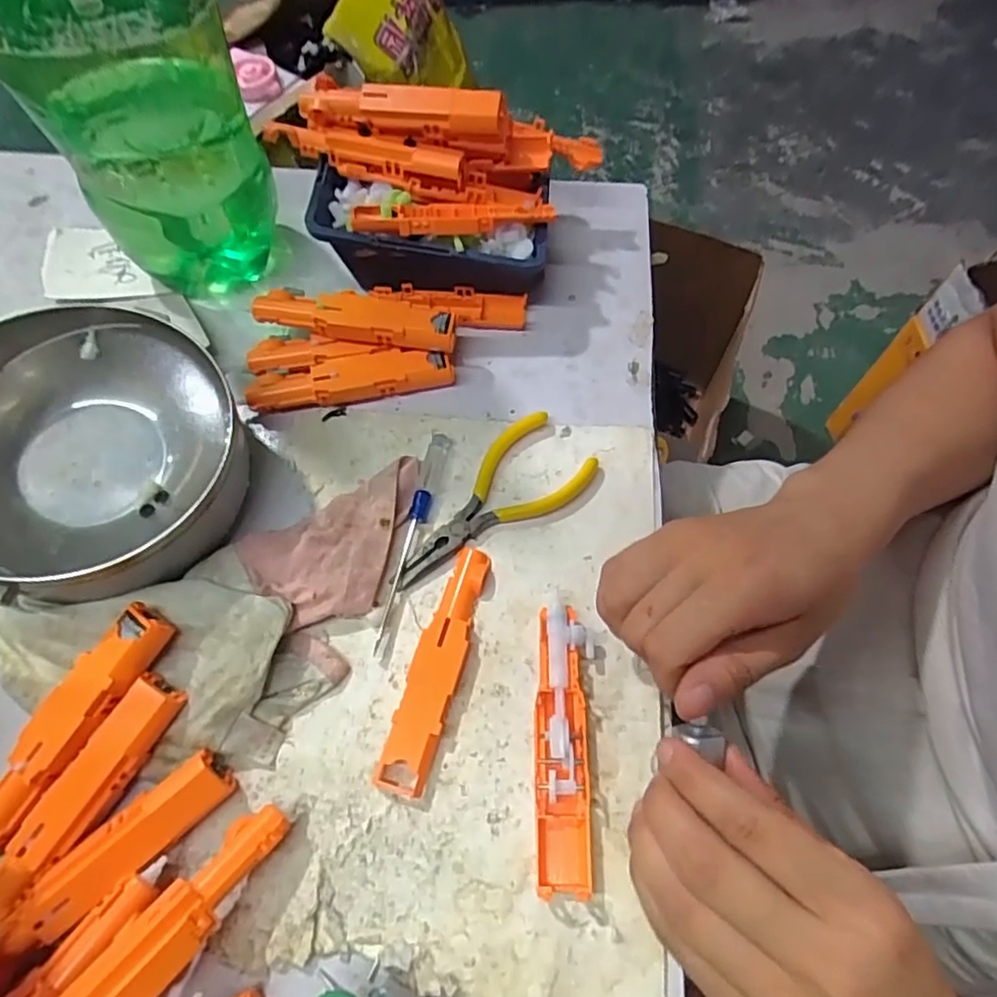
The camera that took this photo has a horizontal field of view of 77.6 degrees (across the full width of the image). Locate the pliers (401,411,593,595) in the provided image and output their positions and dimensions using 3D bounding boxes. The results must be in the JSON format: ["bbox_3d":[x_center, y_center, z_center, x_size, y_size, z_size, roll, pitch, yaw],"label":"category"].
[{"bbox_3d":[-0.007,0.002,0.342,0.123,0.008,0.053,-35,70,-13],"label":"pliers"}]

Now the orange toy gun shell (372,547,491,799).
[{"bbox_3d":[-0.029,0.080,0.303,0.023,0.010,0.120,14,67,7],"label":"orange toy gun shell"}]

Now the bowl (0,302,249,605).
[{"bbox_3d":[-0.204,-0.024,0.307,0.147,0.058,0.147,11,62,-22],"label":"bowl"}]

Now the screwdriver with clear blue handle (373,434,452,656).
[{"bbox_3d":[-0.045,0.019,0.334,0.011,0.008,0.127,10,67,6],"label":"screwdriver with clear blue handle"}]

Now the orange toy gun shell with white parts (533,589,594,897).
[{"bbox_3d":[0.030,0.110,0.285,0.026,0.014,0.124,3,66,3],"label":"orange toy gun shell with white parts"}]

